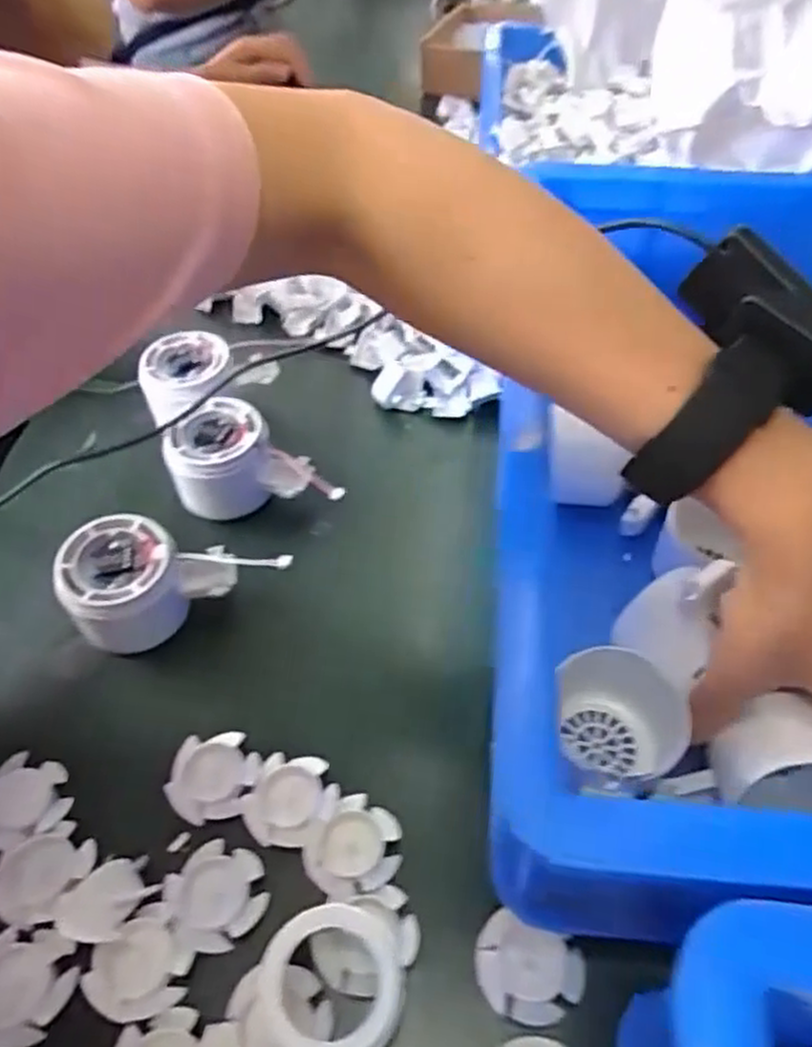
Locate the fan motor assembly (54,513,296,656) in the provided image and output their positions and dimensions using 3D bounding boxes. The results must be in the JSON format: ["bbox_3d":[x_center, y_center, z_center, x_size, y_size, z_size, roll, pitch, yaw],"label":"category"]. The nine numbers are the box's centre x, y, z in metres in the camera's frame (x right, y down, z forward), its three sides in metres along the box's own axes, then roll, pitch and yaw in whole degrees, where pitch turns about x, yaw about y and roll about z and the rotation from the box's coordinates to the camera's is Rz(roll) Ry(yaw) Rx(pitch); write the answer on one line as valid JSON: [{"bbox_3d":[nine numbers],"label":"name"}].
[{"bbox_3d":[-0.124,0.036,0.388,0.098,0.050,0.056,1,51,4],"label":"fan motor assembly"}]

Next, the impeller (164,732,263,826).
[{"bbox_3d":[-0.089,0.117,0.345,0.037,0.012,0.041,13,53,13],"label":"impeller"}]

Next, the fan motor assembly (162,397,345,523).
[{"bbox_3d":[-0.094,-0.031,0.448,0.099,0.061,0.066,1,51,4],"label":"fan motor assembly"}]

